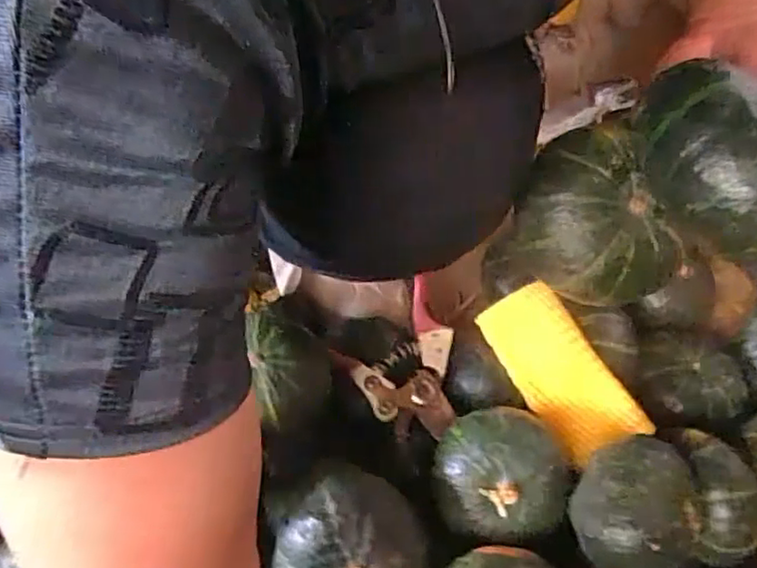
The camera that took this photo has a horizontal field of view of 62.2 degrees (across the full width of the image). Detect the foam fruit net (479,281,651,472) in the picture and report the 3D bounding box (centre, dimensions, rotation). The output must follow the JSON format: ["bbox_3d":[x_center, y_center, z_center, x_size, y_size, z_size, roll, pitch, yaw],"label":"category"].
[{"bbox_3d":[0.135,0.064,0.473,0.064,0.010,0.132,-36,70,3],"label":"foam fruit net"}]

